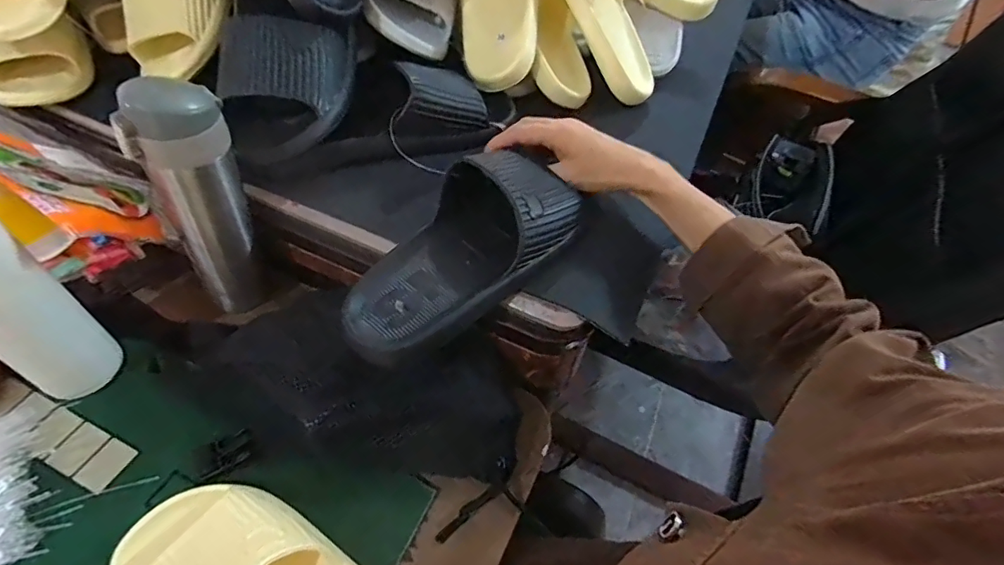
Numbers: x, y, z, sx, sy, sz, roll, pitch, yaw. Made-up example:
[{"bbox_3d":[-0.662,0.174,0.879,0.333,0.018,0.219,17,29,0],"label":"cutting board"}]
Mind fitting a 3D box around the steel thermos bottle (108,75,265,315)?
[{"bbox_3d":[-0.256,-0.065,0.449,0.072,0.219,0.057,-22,58,-20],"label":"steel thermos bottle"}]

